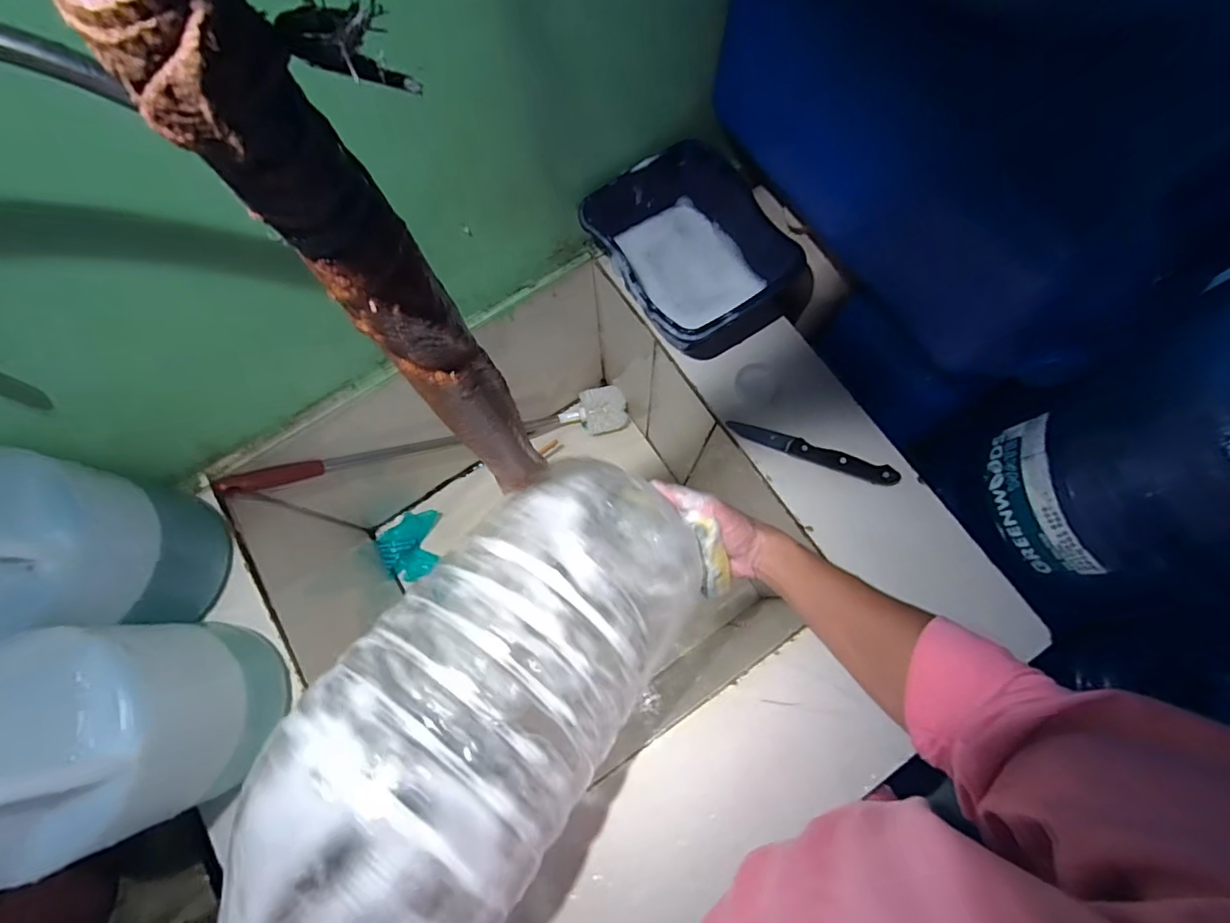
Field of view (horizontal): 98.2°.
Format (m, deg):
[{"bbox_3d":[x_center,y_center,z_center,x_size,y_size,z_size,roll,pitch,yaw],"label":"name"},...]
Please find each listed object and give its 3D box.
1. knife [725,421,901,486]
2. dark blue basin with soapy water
[{"bbox_3d":[0.205,-0.010,0.552,0.175,0.015,0.023,18,75,6],"label":"knife"},{"bbox_3d":[0.086,-0.225,0.575,0.183,0.082,0.198,-32,76,-8],"label":"dark blue basin with soapy water"}]

